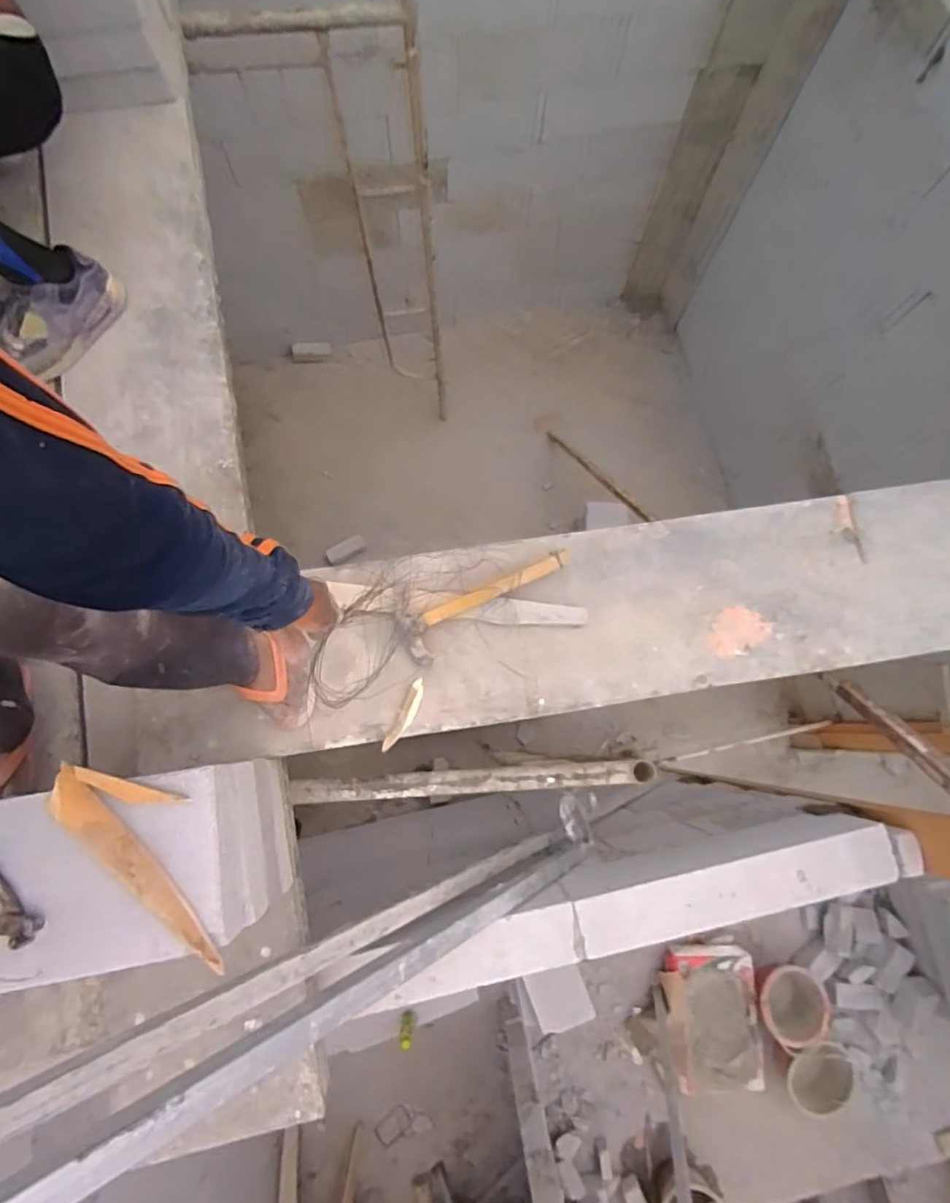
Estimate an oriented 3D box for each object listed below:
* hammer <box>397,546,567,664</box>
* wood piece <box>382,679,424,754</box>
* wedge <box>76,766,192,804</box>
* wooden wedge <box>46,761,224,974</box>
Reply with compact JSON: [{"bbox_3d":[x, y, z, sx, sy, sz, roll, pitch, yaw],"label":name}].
[{"bbox_3d":[0.027,0.000,0.943,0.301,0.040,0.085,-25,80,-7],"label":"hammer"},{"bbox_3d":[-0.111,0.184,0.933,0.026,0.012,0.122,25,78,4],"label":"wood piece"},{"bbox_3d":[-0.394,0.215,0.664,0.130,0.010,0.019,16,78,2],"label":"wedge"},{"bbox_3d":[-0.379,0.298,0.650,0.279,0.009,0.043,43,80,7],"label":"wooden wedge"}]

